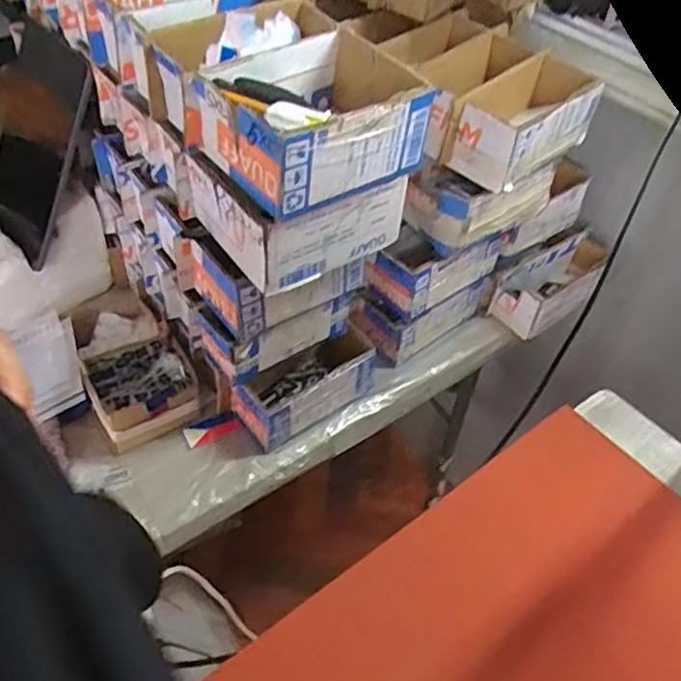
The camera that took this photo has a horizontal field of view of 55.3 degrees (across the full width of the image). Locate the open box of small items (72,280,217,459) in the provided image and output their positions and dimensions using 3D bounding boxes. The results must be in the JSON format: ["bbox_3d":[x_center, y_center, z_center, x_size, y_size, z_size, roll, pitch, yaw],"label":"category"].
[{"bbox_3d":[-0.244,0.021,0.785,0.132,0.059,0.213,-18,52,-21],"label":"open box of small items"}]

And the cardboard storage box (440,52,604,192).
[{"bbox_3d":[0.201,-0.237,0.705,0.184,0.074,0.082,-31,57,-29],"label":"cardboard storage box"}]

